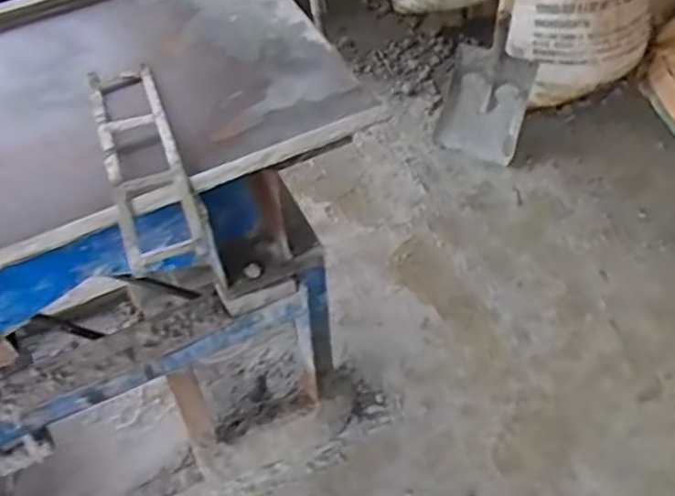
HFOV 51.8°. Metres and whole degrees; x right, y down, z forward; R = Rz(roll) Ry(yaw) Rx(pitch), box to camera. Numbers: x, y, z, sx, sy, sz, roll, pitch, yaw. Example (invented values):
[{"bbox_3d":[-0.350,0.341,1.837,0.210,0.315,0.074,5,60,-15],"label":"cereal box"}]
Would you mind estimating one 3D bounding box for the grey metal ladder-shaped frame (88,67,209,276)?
[{"bbox_3d":[-0.247,-0.115,0.865,0.100,0.038,0.362,-17,56,-12],"label":"grey metal ladder-shaped frame"}]

